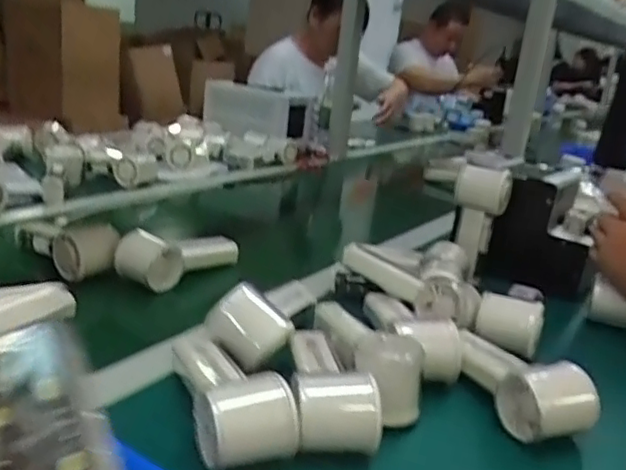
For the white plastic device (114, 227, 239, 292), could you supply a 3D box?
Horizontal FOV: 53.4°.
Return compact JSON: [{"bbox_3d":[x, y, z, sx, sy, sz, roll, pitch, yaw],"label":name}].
[{"bbox_3d":[-0.161,0.026,0.746,0.065,0.065,0.141,16,19,31],"label":"white plastic device"}]

